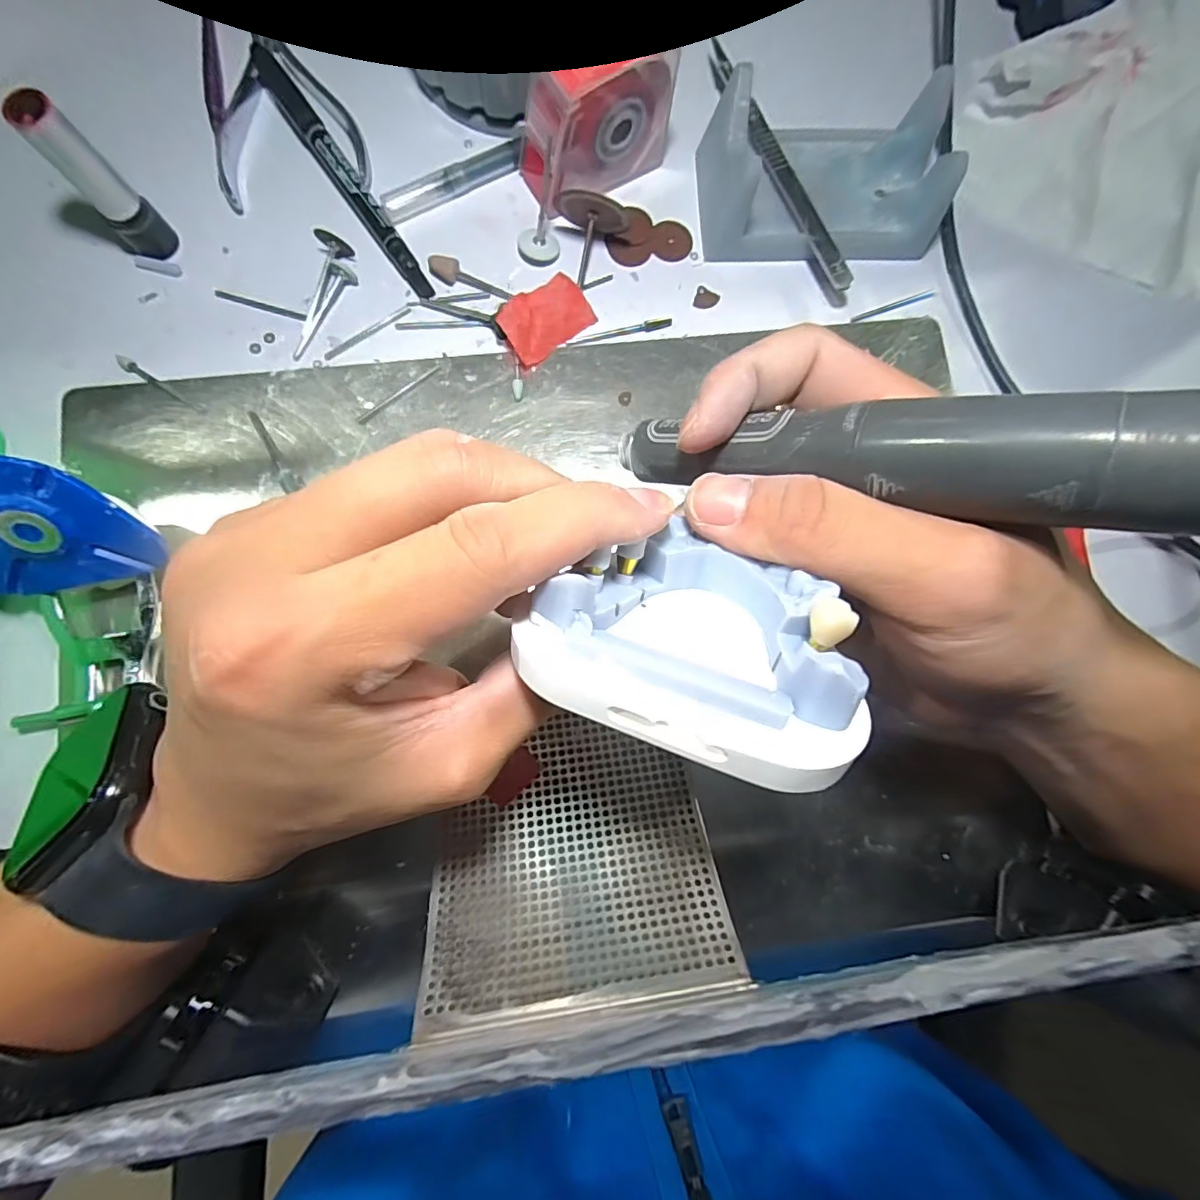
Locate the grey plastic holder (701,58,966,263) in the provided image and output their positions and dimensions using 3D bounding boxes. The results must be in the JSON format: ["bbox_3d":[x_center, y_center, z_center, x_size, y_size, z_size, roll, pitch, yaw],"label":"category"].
[{"bbox_3d":[0.105,-0.195,0.237,0.114,0.039,0.070,-1,84,-3],"label":"grey plastic holder"}]

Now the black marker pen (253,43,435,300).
[{"bbox_3d":[-0.118,-0.195,0.238,0.012,0.008,0.134,-35,86,-6],"label":"black marker pen"}]

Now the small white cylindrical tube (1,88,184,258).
[{"bbox_3d":[-0.197,-0.163,0.206,0.015,0.057,0.016,0,84,-2],"label":"small white cylindrical tube"}]

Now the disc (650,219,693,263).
[{"bbox_3d":[0.034,-0.172,0.251,0.019,0.004,0.021,2,85,-2],"label":"disc"}]

